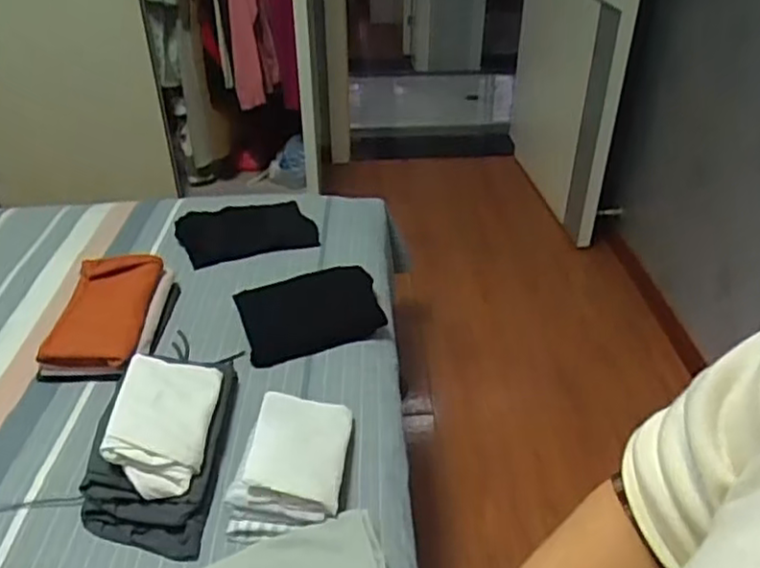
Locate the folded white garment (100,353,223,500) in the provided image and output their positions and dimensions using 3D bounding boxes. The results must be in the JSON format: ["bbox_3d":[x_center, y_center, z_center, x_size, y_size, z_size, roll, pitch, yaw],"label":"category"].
[{"bbox_3d":[-0.323,0.198,1.002,0.138,0.050,0.230,26,30,-19],"label":"folded white garment"}]

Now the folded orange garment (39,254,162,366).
[{"bbox_3d":[-0.506,0.041,1.254,0.149,0.047,0.276,-1,35,-1],"label":"folded orange garment"}]

